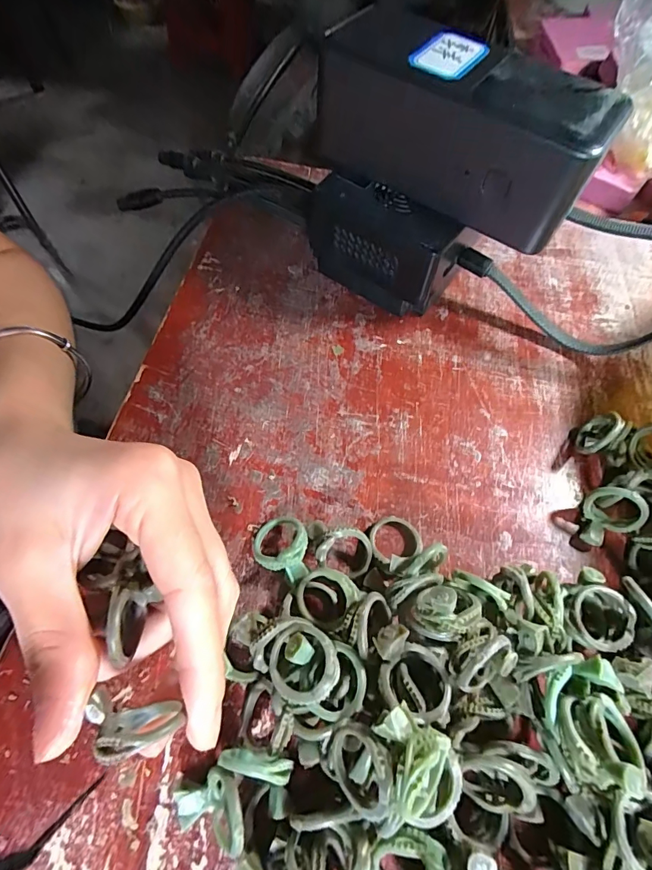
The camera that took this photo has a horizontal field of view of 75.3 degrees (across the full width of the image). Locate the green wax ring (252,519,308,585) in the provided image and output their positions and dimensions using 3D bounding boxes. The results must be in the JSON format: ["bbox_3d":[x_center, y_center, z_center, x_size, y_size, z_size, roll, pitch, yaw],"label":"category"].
[{"bbox_3d":[-0.019,0.047,0.174,0.022,0.016,0.027,-2,63,-3],"label":"green wax ring"}]

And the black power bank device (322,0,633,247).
[{"bbox_3d":[0.056,-0.141,0.193,0.130,0.053,0.045,32,65,14],"label":"black power bank device"}]

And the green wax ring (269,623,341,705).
[{"bbox_3d":[-0.007,0.077,0.142,0.024,0.004,0.023,-9,60,16],"label":"green wax ring"}]

